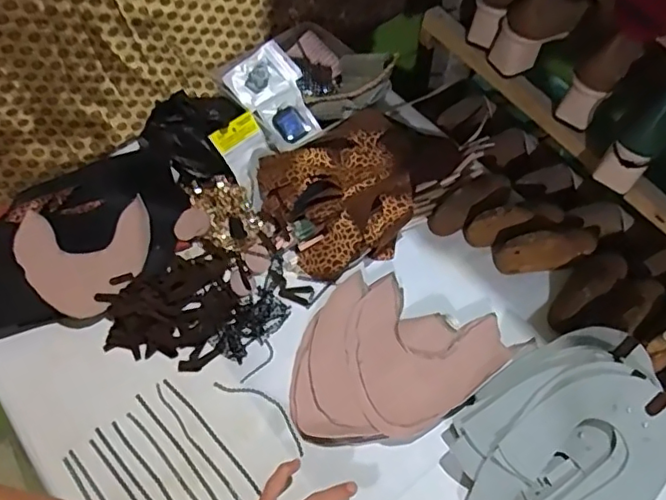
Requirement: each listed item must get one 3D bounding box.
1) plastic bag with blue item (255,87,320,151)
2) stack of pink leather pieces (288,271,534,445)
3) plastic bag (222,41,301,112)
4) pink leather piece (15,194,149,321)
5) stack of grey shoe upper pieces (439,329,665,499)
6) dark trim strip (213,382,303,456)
[{"bbox_3d":[-0.063,-0.187,0.825,0.071,0.008,0.078,-33,93,-18],"label":"plastic bag with blue item"},{"bbox_3d":[0.065,0.124,0.674,0.250,0.029,0.191,-33,63,-19],"label":"stack of pink leather pieces"},{"bbox_3d":[-0.103,-0.255,0.842,0.102,0.011,0.077,-37,84,-10],"label":"plastic bag"},{"bbox_3d":[-0.317,0.009,0.731,0.159,0.033,0.159,-10,58,-6],"label":"pink leather piece"},{"bbox_3d":[0.246,0.197,0.597,0.207,0.094,0.243,30,62,18],"label":"stack of grey shoe upper pieces"},{"bbox_3d":[-0.077,0.181,0.651,0.129,0.005,0.032,32,63,19],"label":"dark trim strip"}]

